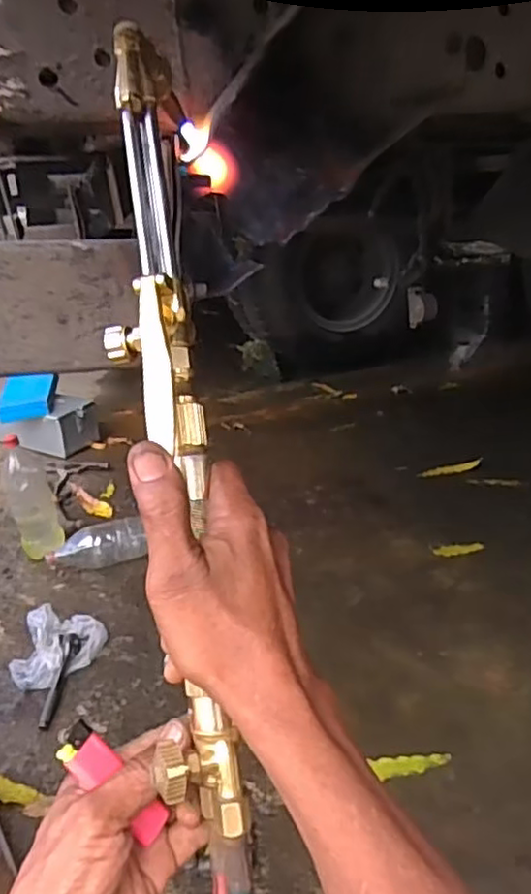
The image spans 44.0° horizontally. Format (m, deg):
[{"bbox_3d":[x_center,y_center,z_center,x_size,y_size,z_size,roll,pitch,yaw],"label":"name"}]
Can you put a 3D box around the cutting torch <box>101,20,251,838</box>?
[{"bbox_3d":[-0.059,-0.020,0.385,0.048,0.442,0.090,-6,-10,-4],"label":"cutting torch"}]

